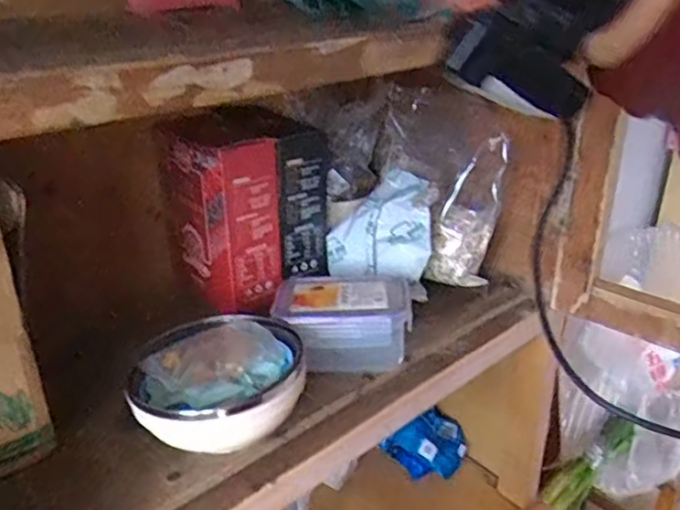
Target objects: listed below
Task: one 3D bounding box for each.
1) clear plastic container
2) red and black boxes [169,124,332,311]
[{"bbox_3d":[0.004,0.064,0.602,0.131,0.059,0.100,2,25,5],"label":"clear plastic container"},{"bbox_3d":[-0.107,-0.055,0.726,0.161,0.182,0.144,-23,34,-39],"label":"red and black boxes"}]

